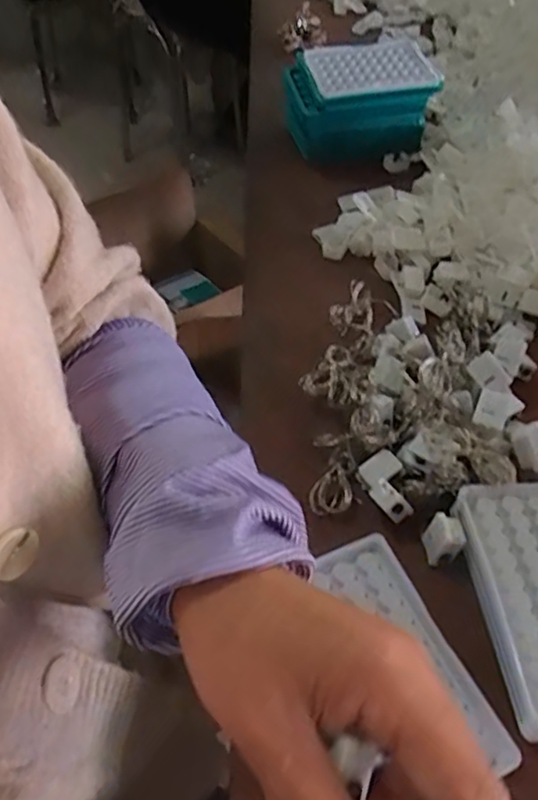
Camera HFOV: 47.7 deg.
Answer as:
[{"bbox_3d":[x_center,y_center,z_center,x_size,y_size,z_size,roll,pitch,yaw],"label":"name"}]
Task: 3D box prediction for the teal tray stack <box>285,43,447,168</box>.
[{"bbox_3d":[0.092,-0.320,0.651,0.141,0.089,0.094,-7,50,-9],"label":"teal tray stack"}]

